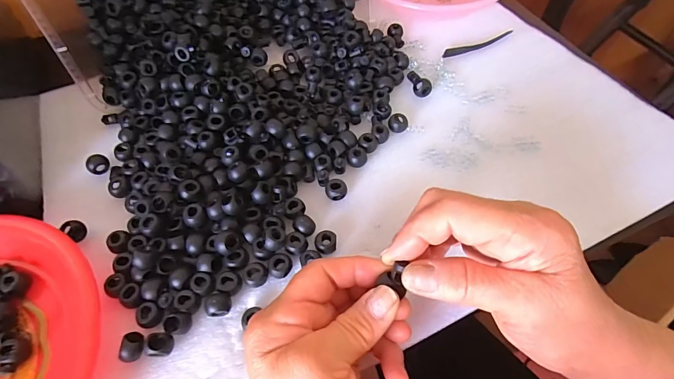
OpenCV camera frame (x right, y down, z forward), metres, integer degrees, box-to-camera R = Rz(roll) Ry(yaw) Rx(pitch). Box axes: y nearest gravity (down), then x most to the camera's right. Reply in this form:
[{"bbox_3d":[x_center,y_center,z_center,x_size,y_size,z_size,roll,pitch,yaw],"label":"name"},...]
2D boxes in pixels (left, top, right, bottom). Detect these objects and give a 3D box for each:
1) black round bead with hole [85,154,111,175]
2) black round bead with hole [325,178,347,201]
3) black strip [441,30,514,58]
[{"bbox_3d":[-0.209,-0.022,0.330,0.012,0.014,0.018,33,65,20],"label":"black round bead with hole"},{"bbox_3d":[-0.001,0.001,0.309,0.017,0.012,0.015,-7,58,-2],"label":"black round bead with hole"},{"bbox_3d":[0.153,-0.156,0.405,0.086,0.004,0.011,-19,59,-10],"label":"black strip"}]

